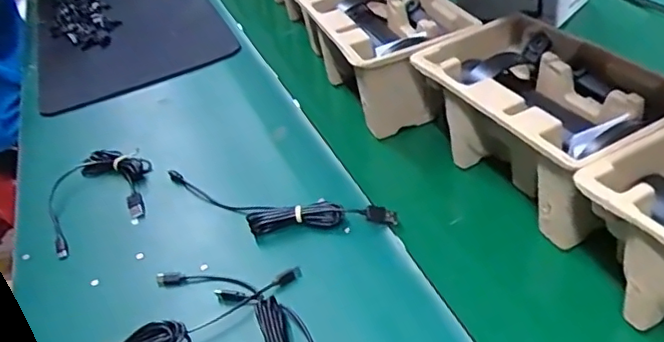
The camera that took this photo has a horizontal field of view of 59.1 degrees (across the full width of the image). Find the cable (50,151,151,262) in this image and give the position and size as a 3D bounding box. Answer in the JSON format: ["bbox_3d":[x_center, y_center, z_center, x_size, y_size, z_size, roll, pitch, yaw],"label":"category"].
[{"bbox_3d":[-0.252,0.023,0.642,0.112,0.022,0.143,-19,39,-17],"label":"cable"}]

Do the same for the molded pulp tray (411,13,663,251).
[{"bbox_3d":[0.194,-0.041,0.543,0.145,0.109,0.239,-20,39,-18],"label":"molded pulp tray"}]

